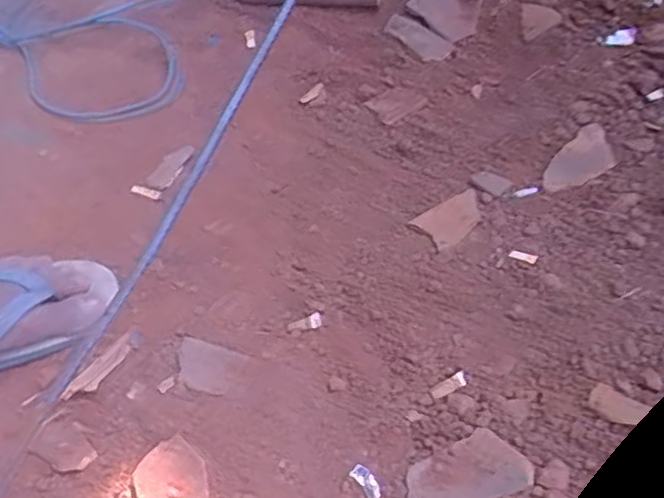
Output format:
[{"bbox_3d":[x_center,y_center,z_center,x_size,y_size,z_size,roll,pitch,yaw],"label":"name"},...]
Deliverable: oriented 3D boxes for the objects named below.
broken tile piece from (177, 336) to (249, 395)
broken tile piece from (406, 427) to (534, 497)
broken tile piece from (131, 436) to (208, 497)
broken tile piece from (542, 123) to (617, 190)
[{"bbox_3d":[-0.106,0.099,0.588,0.065,0.004,0.043,16,53,18],"label":"broken tile piece"},{"bbox_3d":[0.096,0.162,0.506,0.086,0.012,0.048,-15,50,-7],"label":"broken tile piece"},{"bbox_3d":[-0.119,0.177,0.515,0.052,0.008,0.071,-12,49,-5],"label":"broken tile piece"},{"bbox_3d":[0.255,-0.089,0.704,0.050,0.008,0.105,34,60,27],"label":"broken tile piece"}]

